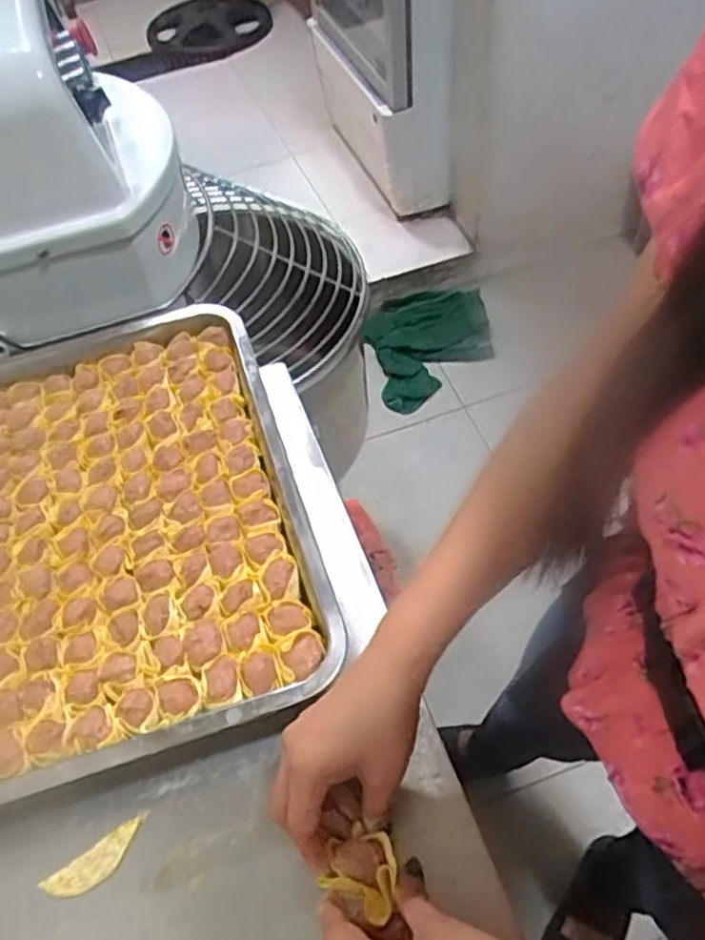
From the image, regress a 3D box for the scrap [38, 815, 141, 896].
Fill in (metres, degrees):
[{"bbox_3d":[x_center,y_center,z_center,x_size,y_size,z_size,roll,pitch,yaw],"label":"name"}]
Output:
[{"bbox_3d":[-0.161,0.245,0.443,0.064,0.004,0.021,-33,57,-18],"label":"scrap"}]

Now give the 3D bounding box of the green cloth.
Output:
[{"bbox_3d":[0.200,-0.313,1.773,0.323,0.049,0.325,-15,53,-5],"label":"green cloth"}]

